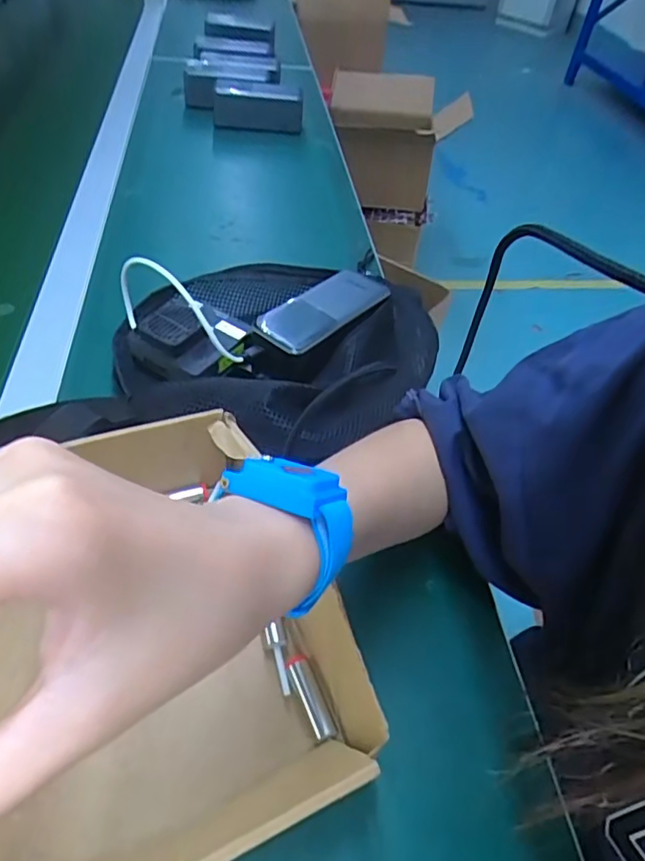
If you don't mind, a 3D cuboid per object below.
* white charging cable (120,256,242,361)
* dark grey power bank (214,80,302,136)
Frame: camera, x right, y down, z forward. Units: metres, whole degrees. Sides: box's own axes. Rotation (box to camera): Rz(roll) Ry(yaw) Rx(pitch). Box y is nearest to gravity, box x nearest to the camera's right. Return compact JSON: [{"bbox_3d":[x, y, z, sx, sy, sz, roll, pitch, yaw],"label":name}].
[{"bbox_3d":[-0.114,-0.095,0.435,0.111,0.070,0.013,26,49,16],"label":"white charging cable"},{"bbox_3d":[-0.100,-0.500,0.880,0.135,0.046,0.075,-1,47,-5],"label":"dark grey power bank"}]

